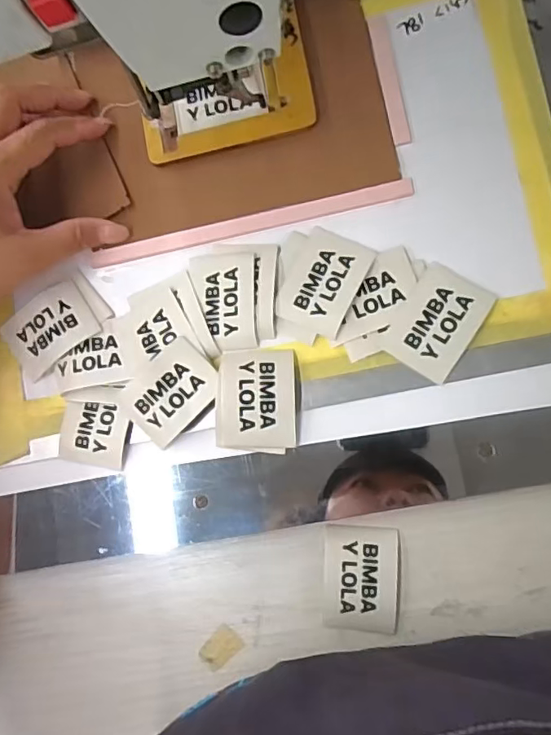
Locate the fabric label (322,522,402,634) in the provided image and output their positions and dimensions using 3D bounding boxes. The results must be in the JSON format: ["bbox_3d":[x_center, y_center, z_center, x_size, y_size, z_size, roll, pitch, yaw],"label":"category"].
[{"bbox_3d":[0.049,0.120,0.304,0.042,0.006,0.056,1,82,7],"label":"fabric label"}]

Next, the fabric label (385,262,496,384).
[{"bbox_3d":[0.089,-0.026,0.295,0.040,0.004,0.058,33,88,9],"label":"fabric label"}]

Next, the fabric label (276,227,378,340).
[{"bbox_3d":[0.028,-0.048,0.306,0.039,0.004,0.056,24,84,13],"label":"fabric label"}]

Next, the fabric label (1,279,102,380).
[{"bbox_3d":[-0.138,-0.025,0.327,0.054,0.009,0.042,-34,79,3],"label":"fabric label"}]

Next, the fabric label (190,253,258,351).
[{"bbox_3d":[-0.029,-0.039,0.314,0.038,0.004,0.058,-7,82,13],"label":"fabric label"}]

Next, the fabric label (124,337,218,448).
[{"bbox_3d":[-0.060,0.014,0.307,0.040,0.007,0.054,44,88,5],"label":"fabric label"}]

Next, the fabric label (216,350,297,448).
[{"bbox_3d":[-0.011,0.017,0.302,0.044,0.008,0.055,0,85,0],"label":"fabric label"}]

